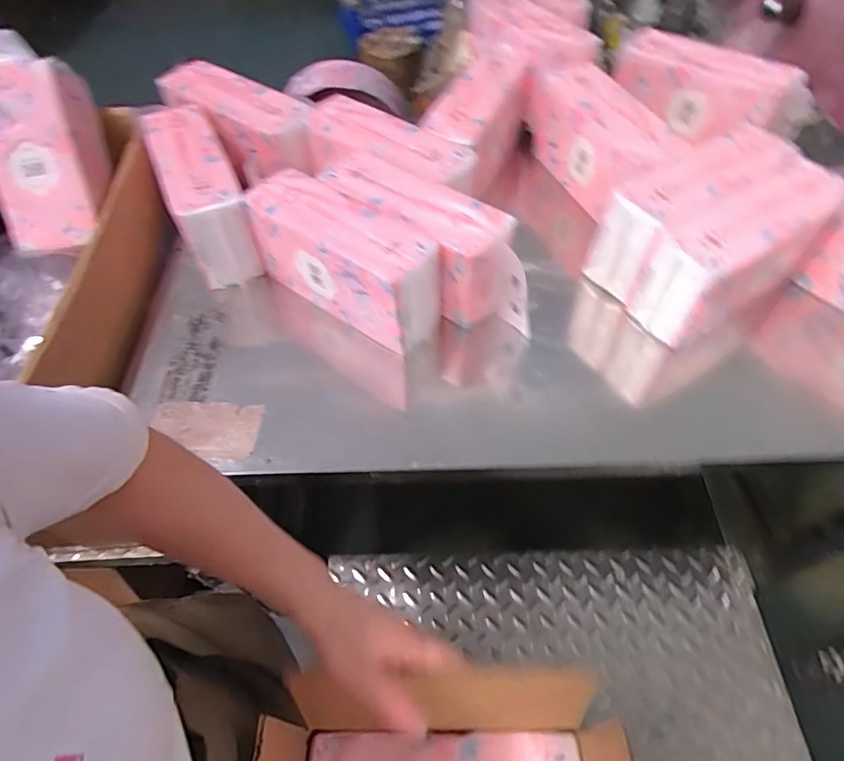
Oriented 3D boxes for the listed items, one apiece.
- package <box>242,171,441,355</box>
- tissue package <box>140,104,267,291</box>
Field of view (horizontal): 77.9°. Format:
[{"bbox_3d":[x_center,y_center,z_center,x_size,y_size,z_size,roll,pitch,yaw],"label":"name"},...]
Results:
[{"bbox_3d":[-0.096,-0.148,0.661,0.237,0.137,0.087,29,61,20],"label":"package"},{"bbox_3d":[-0.300,-0.259,0.721,0.085,0.130,0.255,-22,57,-13],"label":"tissue package"}]

